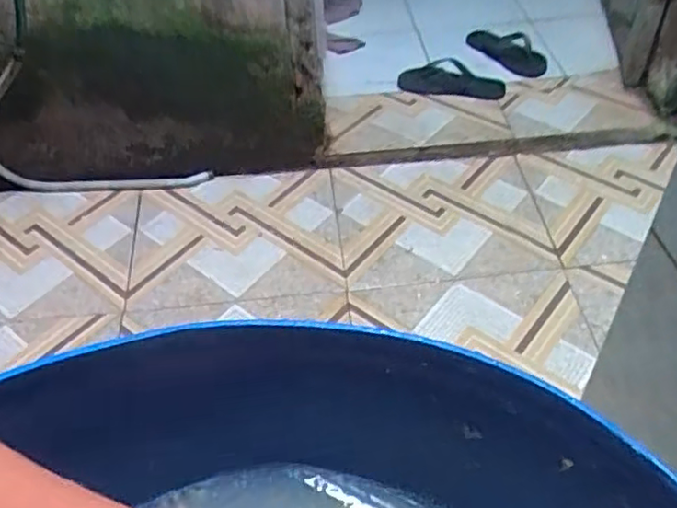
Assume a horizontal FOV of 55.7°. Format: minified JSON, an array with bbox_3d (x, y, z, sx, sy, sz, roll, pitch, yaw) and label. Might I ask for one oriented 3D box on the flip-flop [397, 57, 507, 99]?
[{"bbox_3d":[0.273,-0.421,1.536,0.246,0.042,0.110,9,45,9],"label":"flip-flop"}]

